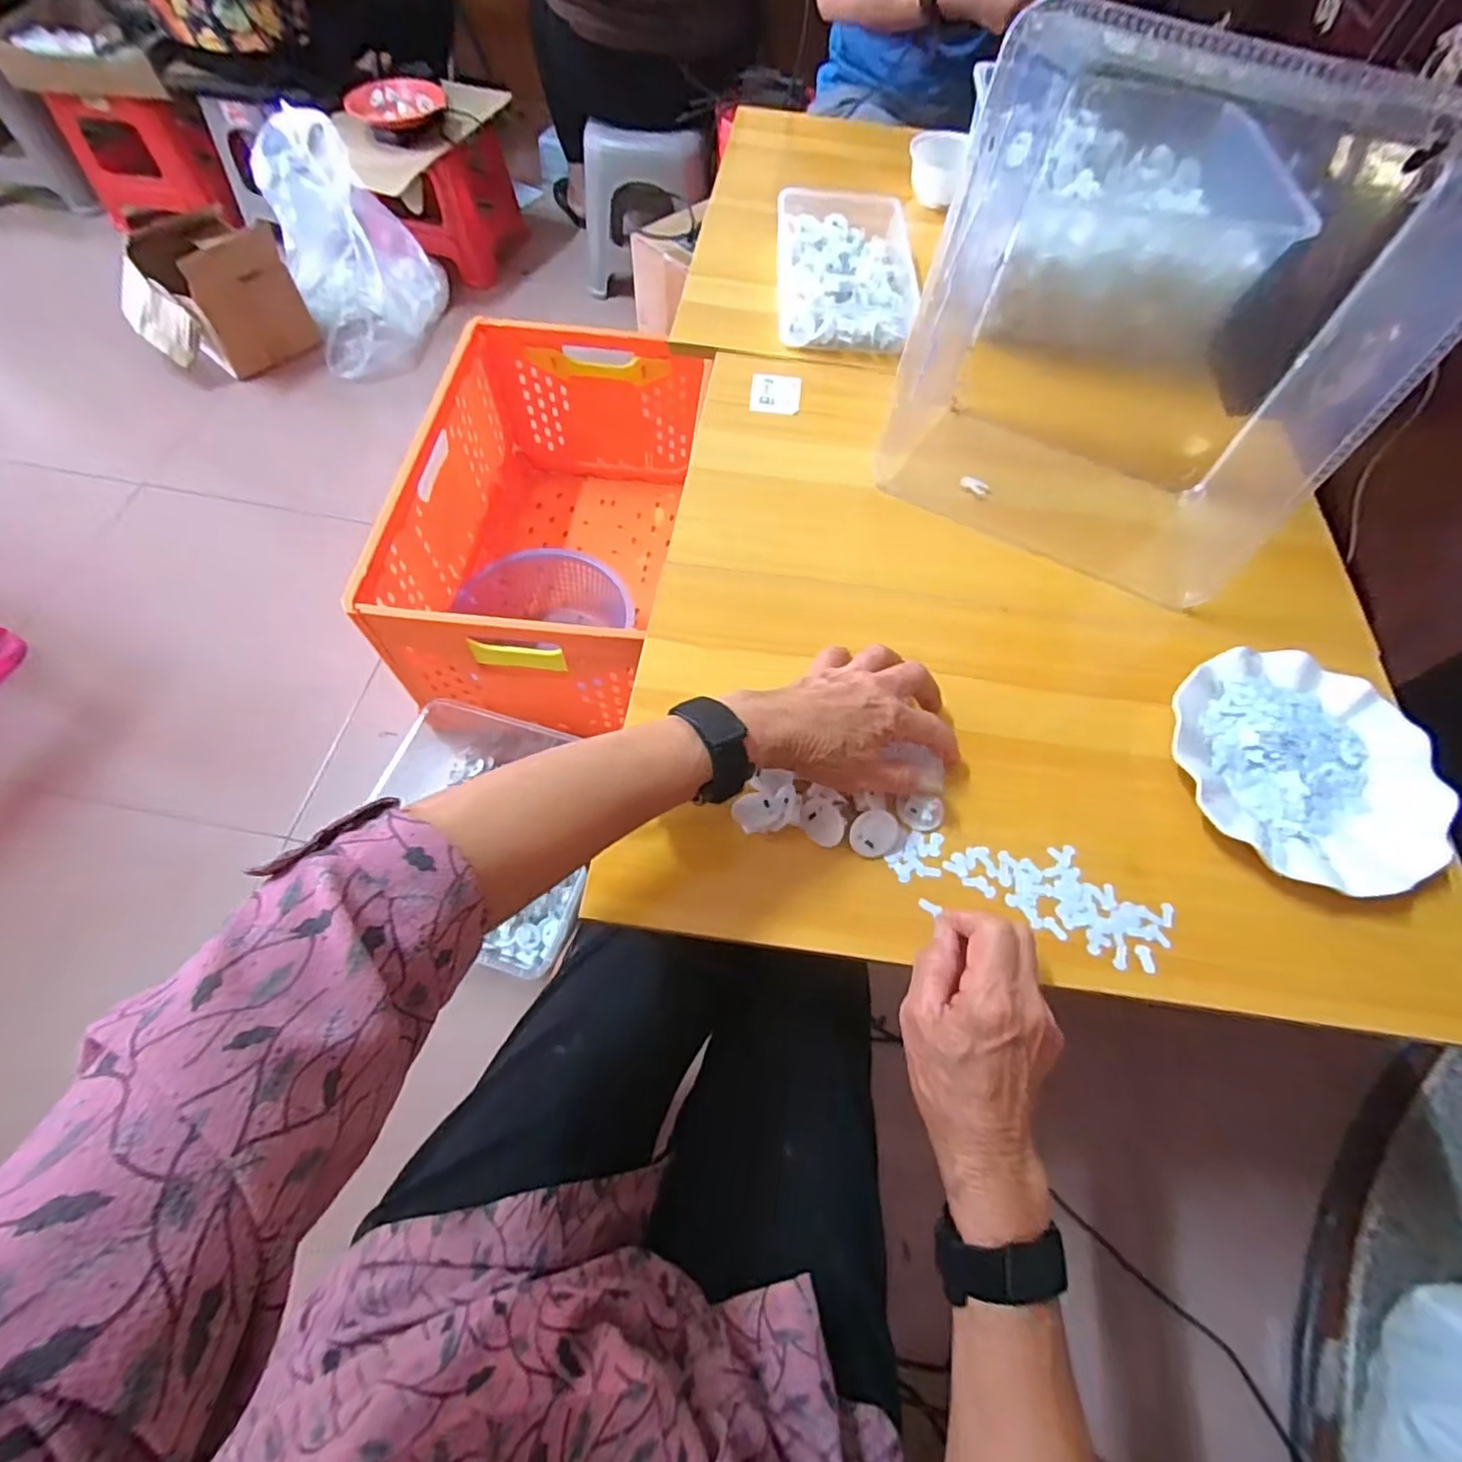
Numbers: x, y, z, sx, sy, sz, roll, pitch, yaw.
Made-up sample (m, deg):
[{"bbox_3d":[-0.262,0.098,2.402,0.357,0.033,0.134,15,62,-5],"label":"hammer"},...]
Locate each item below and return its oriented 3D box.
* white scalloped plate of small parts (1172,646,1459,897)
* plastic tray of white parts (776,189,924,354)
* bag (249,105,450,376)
[{"bbox_3d":[0.410,0.024,0.460,0.173,0.025,0.178,1,63,-2],"label":"white scalloped plate of small parts"},{"bbox_3d":[0.128,-0.530,0.722,0.156,0.042,0.256,7,63,1],"label":"plastic tray of white parts"},{"bbox_3d":[-0.769,-0.989,1.311,0.284,0.367,0.242,-18,65,-11],"label":"bag"}]

